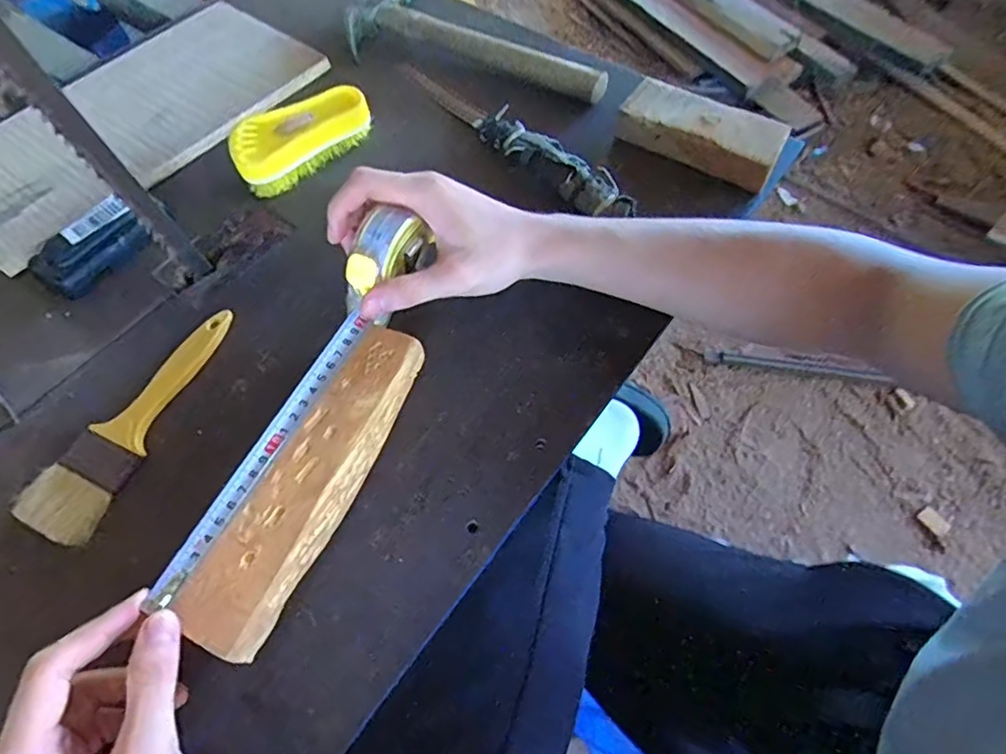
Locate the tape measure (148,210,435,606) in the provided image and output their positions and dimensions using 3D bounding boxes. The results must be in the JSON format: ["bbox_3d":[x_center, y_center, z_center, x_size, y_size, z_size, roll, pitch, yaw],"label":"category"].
[{"bbox_3d":[-0.118,0.007,0.332,0.030,0.045,0.251,24,73,14],"label":"tape measure"}]

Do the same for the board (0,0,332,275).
[{"bbox_3d":[-0.346,-0.246,0.526,0.196,0.009,0.341,34,68,18],"label":"board"}]

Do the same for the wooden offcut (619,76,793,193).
[{"bbox_3d":[0.173,-0.213,0.486,0.138,0.032,0.060,31,67,17],"label":"wooden offcut"}]

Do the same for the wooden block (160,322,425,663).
[{"bbox_3d":[-0.110,0.057,0.334,0.042,0.033,0.198,20,60,12],"label":"wooden block"}]

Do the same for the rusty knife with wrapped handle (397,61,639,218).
[{"bbox_3d":[-0.002,-0.222,0.503,0.038,0.025,0.298,-38,67,-17],"label":"rusty knife with wrapped handle"}]

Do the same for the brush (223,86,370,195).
[{"bbox_3d":[-0.179,-0.210,0.491,0.121,0.040,0.055,-40,67,-18],"label":"brush"}]

